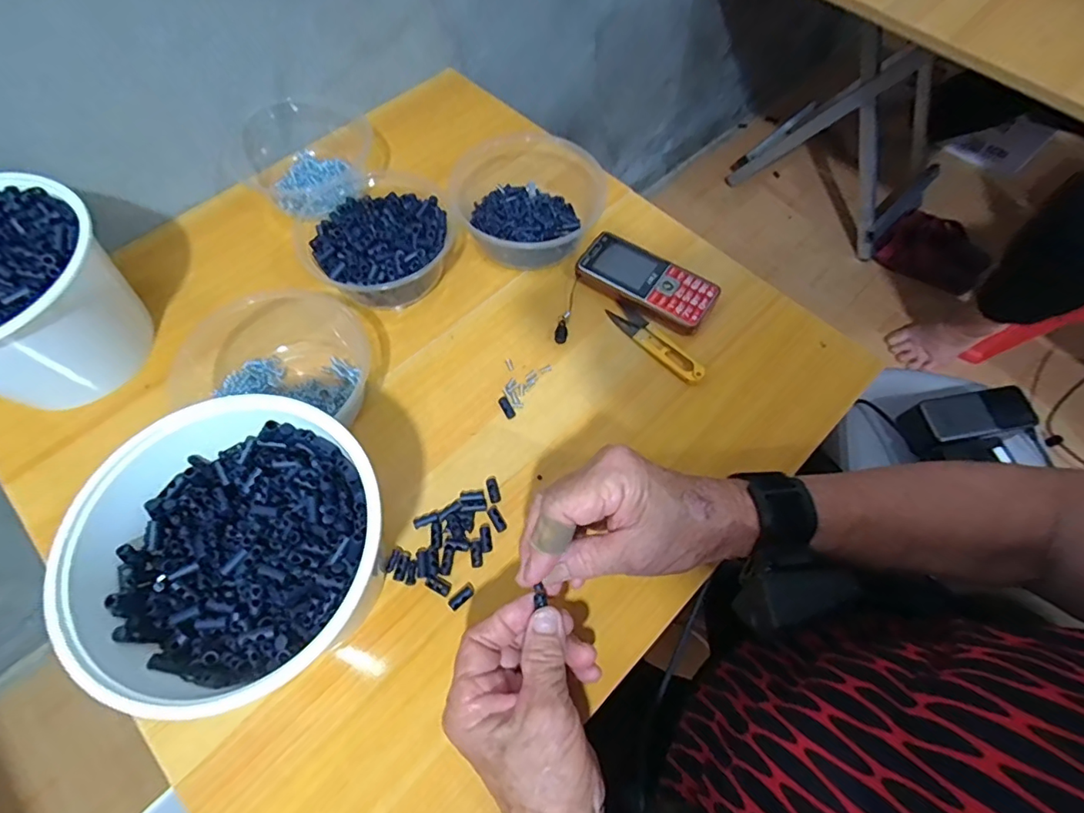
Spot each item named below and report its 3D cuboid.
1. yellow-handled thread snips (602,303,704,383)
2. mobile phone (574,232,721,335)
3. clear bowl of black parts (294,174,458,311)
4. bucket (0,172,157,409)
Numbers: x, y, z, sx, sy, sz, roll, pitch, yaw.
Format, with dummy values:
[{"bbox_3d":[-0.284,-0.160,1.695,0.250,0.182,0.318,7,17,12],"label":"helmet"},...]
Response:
[{"bbox_3d":[0.102,-0.058,0.476,0.023,0.010,0.102,-38,70,-17],"label":"yellow-handled thread snips"},{"bbox_3d":[0.097,-0.116,0.498,0.126,0.017,0.059,30,68,13],"label":"mobile phone"},{"bbox_3d":[-0.147,-0.150,0.490,0.132,0.057,0.125,0,64,0],"label":"clear bowl of black parts"},{"bbox_3d":[-0.412,-0.082,0.421,0.153,0.109,0.157,0,64,0],"label":"bucket"}]

